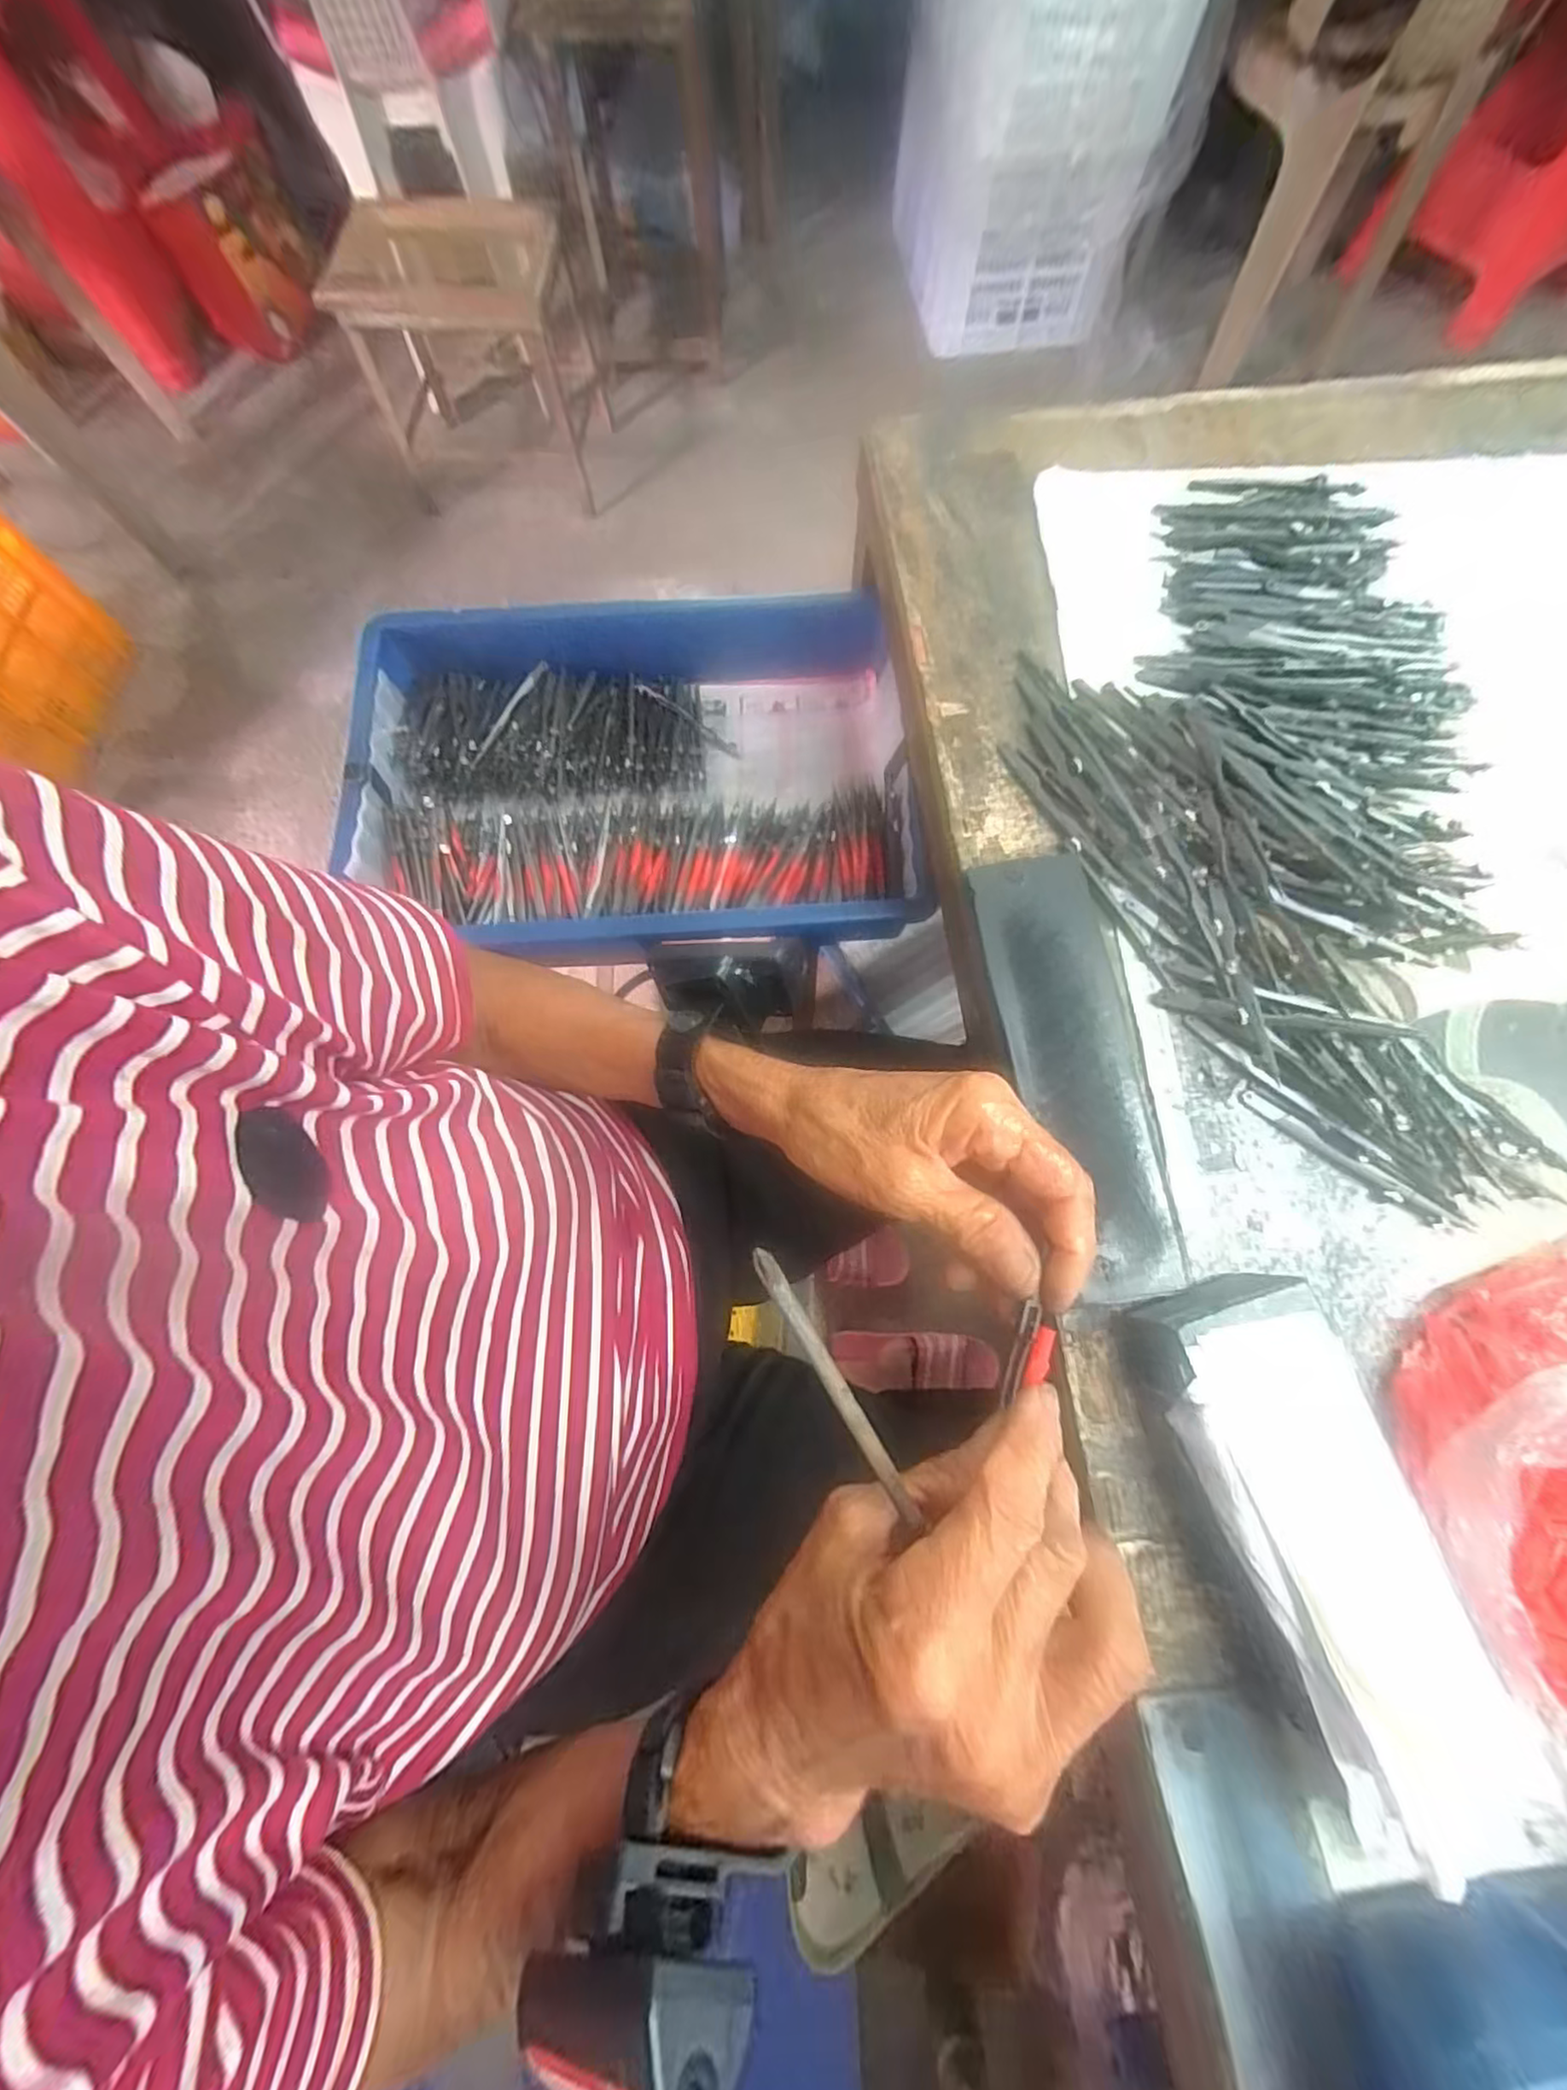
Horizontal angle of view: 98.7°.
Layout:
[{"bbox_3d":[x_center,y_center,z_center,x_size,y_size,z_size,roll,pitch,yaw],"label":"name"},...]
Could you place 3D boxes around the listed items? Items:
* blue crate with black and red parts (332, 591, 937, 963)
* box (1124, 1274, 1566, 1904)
[{"bbox_3d":[-0.112,-0.205,0.528,0.412,0.081,0.278,2,73,1],"label":"blue crate with black and red parts"},{"bbox_3d":[0.201,0.194,0.248,0.069,0.051,0.203,-18,74,-5],"label":"box"}]

